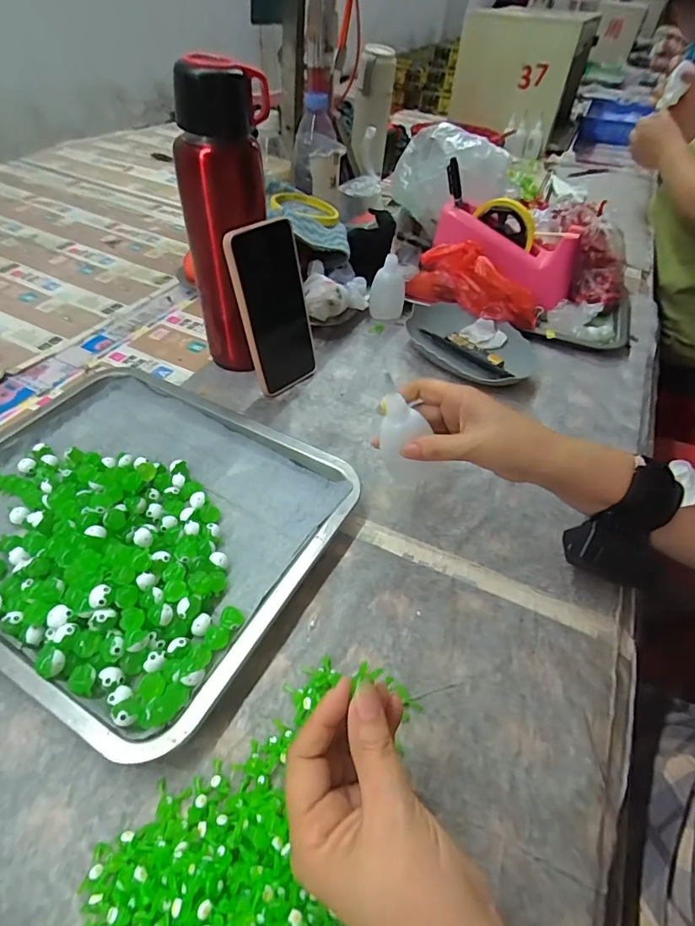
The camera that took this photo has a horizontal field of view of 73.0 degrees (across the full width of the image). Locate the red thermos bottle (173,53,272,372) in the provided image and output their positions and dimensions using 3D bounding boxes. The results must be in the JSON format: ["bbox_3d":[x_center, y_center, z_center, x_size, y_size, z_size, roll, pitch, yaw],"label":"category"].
[{"bbox_3d":[-0.112,-0.218,0.458,0.065,0.267,0.070,3,47,-3],"label":"red thermos bottle"}]

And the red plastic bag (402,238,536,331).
[{"bbox_3d":[0.159,-0.224,0.595,0.169,0.074,0.050,32,52,23],"label":"red plastic bag"}]

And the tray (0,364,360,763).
[{"bbox_3d":[-0.183,0.031,0.382,0.320,0.031,0.257,25,50,17],"label":"tray"}]

